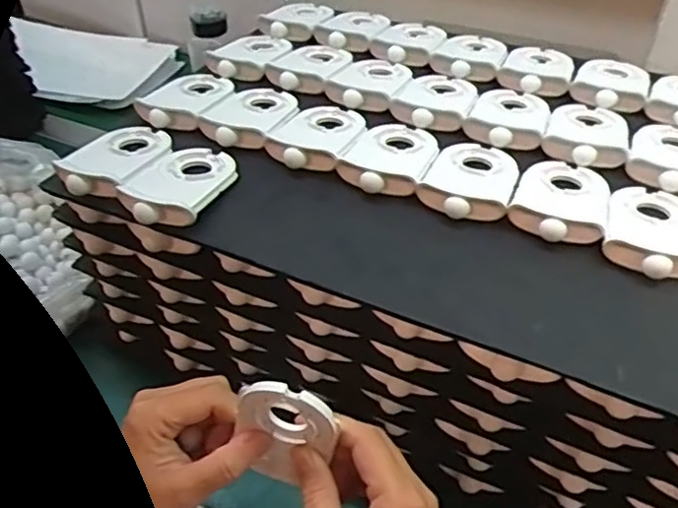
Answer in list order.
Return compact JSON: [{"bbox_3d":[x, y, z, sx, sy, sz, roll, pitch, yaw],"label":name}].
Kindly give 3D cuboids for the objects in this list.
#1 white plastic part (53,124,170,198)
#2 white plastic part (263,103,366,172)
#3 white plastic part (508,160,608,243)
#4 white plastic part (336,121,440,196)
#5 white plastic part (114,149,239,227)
[{"bbox_3d":[-0.156,-0.069,0.453,0.057,0.016,0.080,17,46,18],"label":"white plastic part"},{"bbox_3d":[-0.013,-0.091,0.483,0.055,0.015,0.085,17,45,18],"label":"white plastic part"},{"bbox_3d":[0.148,-0.040,0.431,0.057,0.016,0.088,17,45,18],"label":"white plastic part"},{"bbox_3d":[0.040,-0.074,0.467,0.058,0.015,0.089,18,46,19],"label":"white plastic part"},{"bbox_3d":[-0.107,-0.048,0.435,0.058,0.022,0.080,13,44,14],"label":"white plastic part"}]

